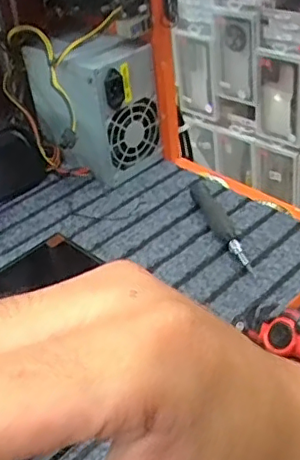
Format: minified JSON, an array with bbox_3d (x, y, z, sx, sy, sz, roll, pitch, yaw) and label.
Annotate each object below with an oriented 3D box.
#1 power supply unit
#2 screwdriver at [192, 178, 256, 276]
[{"bbox_3d":[-0.070,-0.152,0.698,0.104,0.160,0.142,-30,43,-27],"label":"power supply unit"},{"bbox_3d":[0.075,-0.009,0.602,0.023,0.019,0.151,-16,38,-10],"label":"screwdriver"}]

